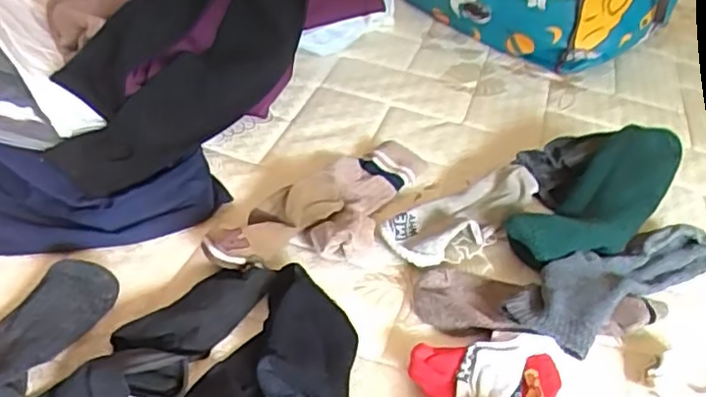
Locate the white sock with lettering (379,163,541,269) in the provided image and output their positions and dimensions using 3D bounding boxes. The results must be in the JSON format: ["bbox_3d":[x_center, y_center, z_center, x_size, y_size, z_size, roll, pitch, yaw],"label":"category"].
[{"bbox_3d":[0.121,0.018,0.690,0.183,0.046,0.072,-18,47,-28],"label":"white sock with lettering"}]

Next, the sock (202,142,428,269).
[{"bbox_3d":[-0.014,0.006,0.676,0.109,0.043,0.283,36,47,28],"label":"sock"}]

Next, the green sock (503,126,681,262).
[{"bbox_3d":[0.258,0.005,0.683,0.221,0.089,0.088,-28,53,-35],"label":"green sock"}]

